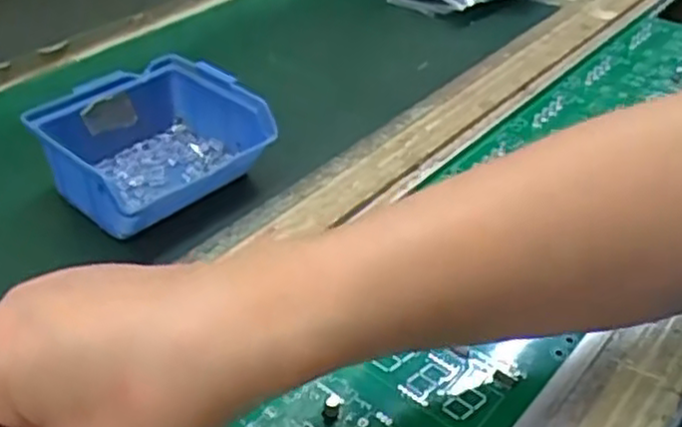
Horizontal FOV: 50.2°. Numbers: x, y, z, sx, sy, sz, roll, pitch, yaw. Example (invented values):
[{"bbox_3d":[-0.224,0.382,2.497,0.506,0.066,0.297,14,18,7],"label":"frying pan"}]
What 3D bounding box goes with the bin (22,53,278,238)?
[{"bbox_3d":[-0.102,-0.038,0.396,0.095,0.048,0.088,-30,48,-33],"label":"bin"}]

